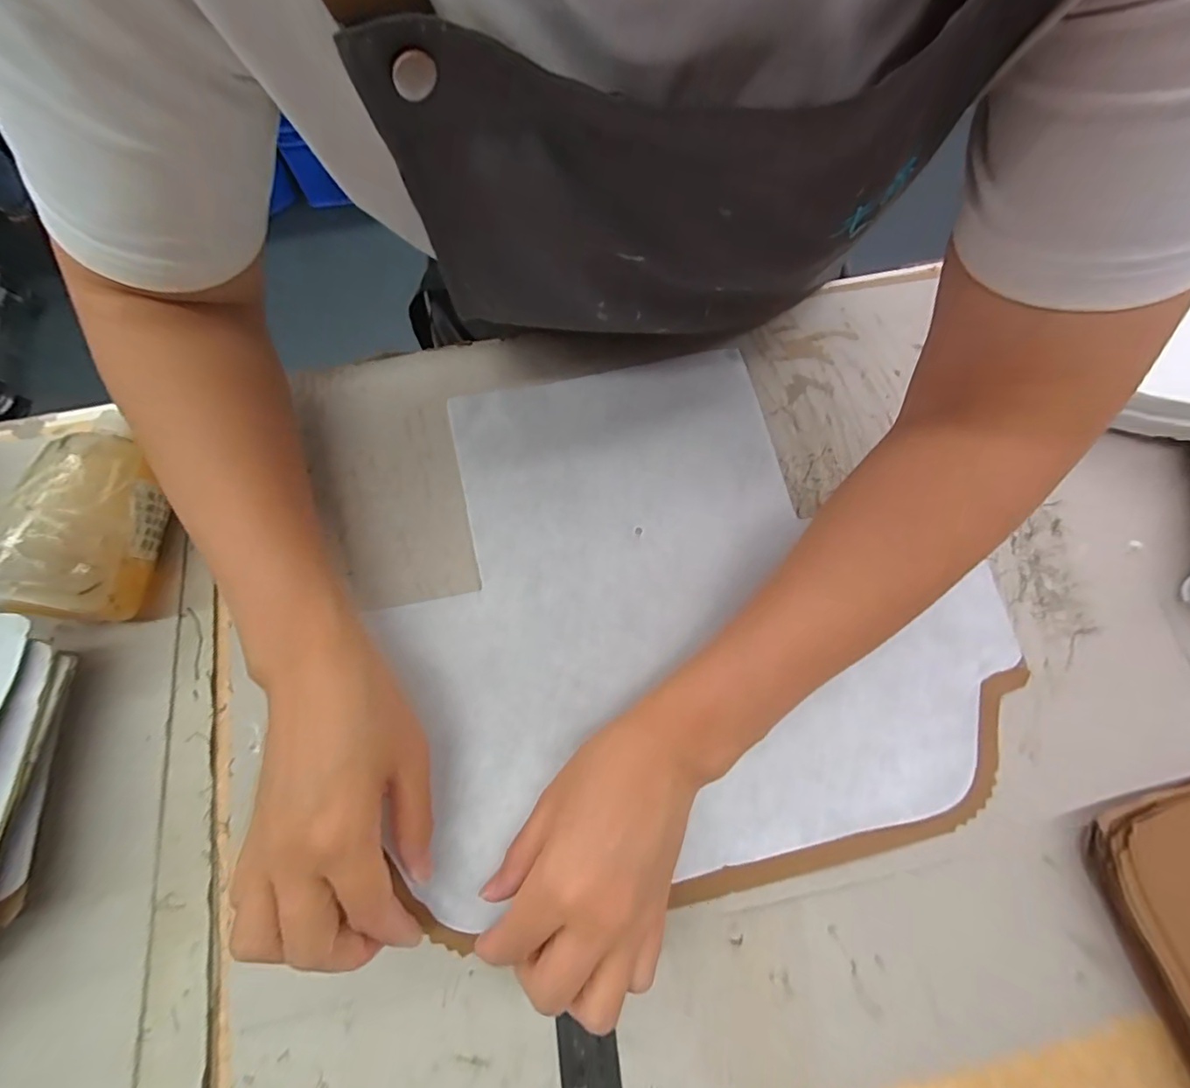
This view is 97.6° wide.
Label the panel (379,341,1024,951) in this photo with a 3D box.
[{"bbox_3d":[0.055,0.030,0.318,0.348,0.010,0.311,-12,74,-5],"label":"panel"}]

